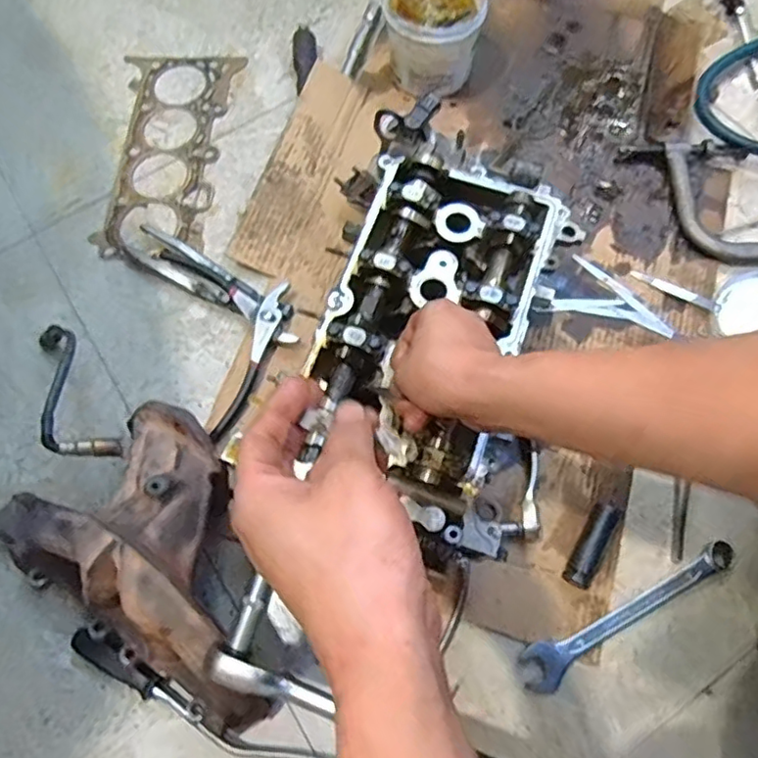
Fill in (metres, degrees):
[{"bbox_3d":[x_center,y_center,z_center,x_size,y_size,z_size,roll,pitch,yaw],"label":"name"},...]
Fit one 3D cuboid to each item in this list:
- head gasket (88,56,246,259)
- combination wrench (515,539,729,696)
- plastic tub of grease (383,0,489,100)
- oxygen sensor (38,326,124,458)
[{"bbox_3d":[-0.273,-0.297,0.778,0.143,0.006,0.319,2,69,3],"label":"head gasket"},{"bbox_3d":[0.227,0.212,0.545,0.217,0.011,0.038,-26,70,-8],"label":"combination wrench"},{"bbox_3d":[0.070,-0.428,0.760,0.111,0.114,0.120,-1,69,2],"label":"plastic tub of grease"},{"bbox_3d":[-0.306,0.013,0.601,0.063,0.068,0.224,-33,44,-10],"label":"oxygen sensor"}]

